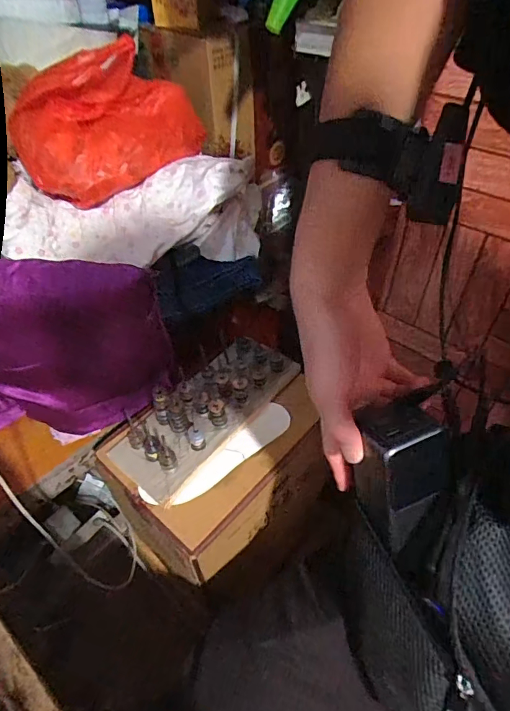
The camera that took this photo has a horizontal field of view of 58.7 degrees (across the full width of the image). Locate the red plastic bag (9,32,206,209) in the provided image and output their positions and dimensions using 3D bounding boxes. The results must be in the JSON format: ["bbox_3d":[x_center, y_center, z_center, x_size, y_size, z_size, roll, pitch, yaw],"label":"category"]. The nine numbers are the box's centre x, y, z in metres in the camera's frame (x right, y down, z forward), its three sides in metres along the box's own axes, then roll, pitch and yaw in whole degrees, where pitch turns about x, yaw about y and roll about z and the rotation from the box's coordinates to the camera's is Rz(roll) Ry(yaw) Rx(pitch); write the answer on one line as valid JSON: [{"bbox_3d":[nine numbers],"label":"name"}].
[{"bbox_3d":[-0.203,-0.340,0.647,0.163,0.143,0.239,20,52,19],"label":"red plastic bag"}]

